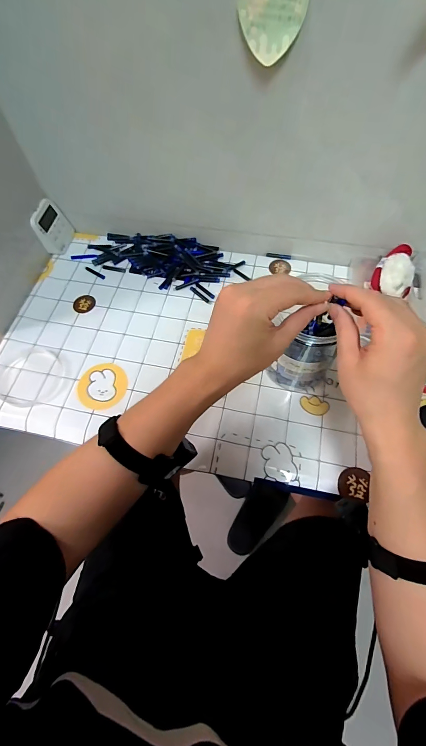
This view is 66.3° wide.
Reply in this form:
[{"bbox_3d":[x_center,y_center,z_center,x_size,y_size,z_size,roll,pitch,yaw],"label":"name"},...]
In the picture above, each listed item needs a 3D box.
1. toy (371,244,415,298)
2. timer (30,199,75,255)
[{"bbox_3d":[0.295,-0.171,0.523,0.057,0.038,0.098,21,63,16],"label":"toy"},{"bbox_3d":[-0.311,-0.279,0.628,0.023,0.080,0.075,-1,60,25],"label":"timer"}]

